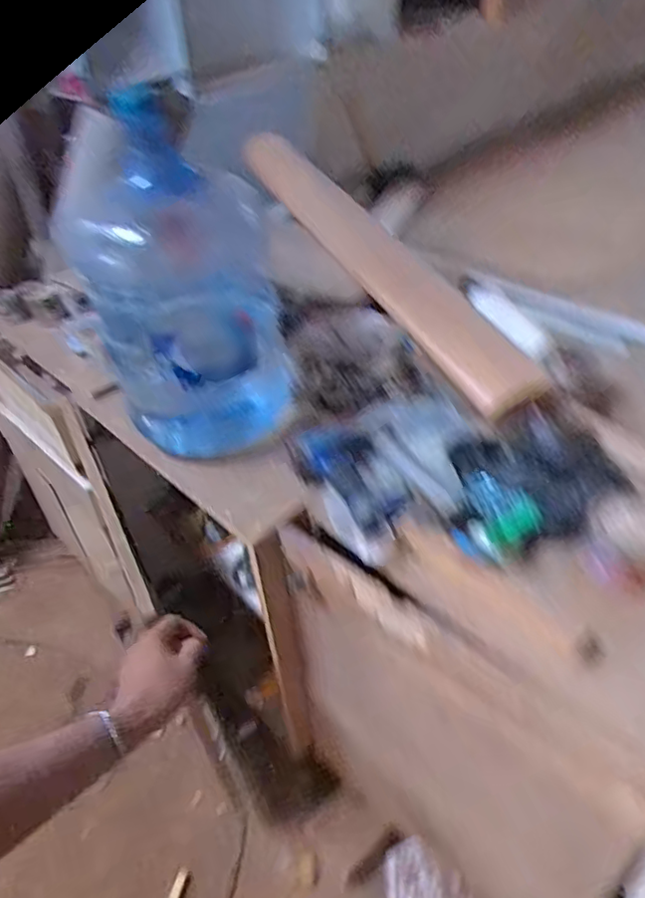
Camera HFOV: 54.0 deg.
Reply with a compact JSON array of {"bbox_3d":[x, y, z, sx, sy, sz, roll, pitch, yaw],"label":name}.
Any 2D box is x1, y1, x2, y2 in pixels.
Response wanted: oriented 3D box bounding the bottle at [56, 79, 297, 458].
[{"bbox_3d":[-0.190,-0.211,0.908,0.256,0.520,0.255,-18,45,-14],"label":"bottle"}]

